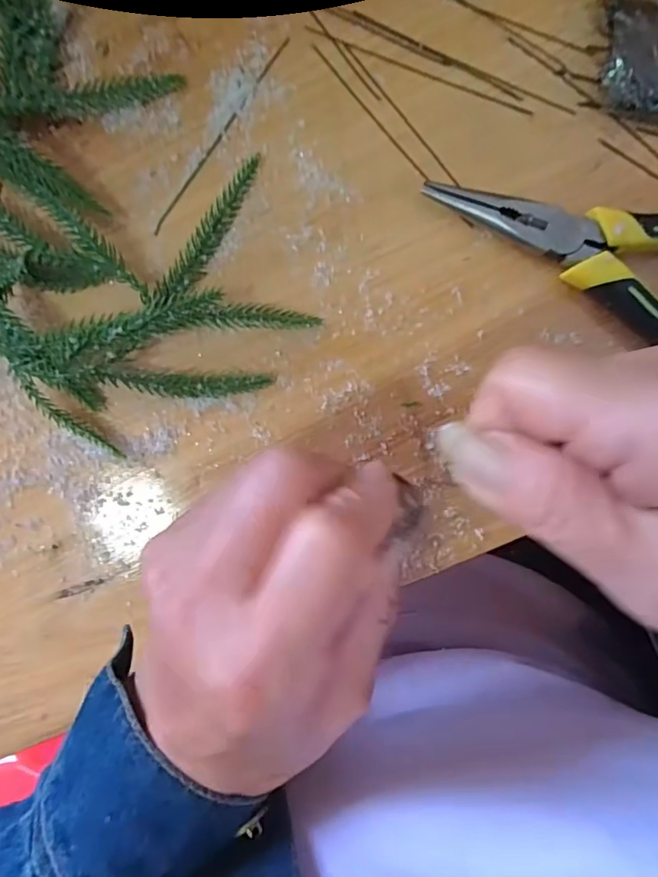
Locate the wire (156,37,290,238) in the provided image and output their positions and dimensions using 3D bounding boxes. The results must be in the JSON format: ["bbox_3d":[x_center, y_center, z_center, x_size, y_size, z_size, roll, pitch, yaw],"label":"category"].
[{"bbox_3d":[-0.047,-0.128,0.223,0.004,0.004,0.097,36,94,-2],"label":"wire"}]

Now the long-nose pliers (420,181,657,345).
[{"bbox_3d":[0.117,-0.074,0.216,0.157,0.018,0.051,19,95,-1],"label":"long-nose pliers"}]

